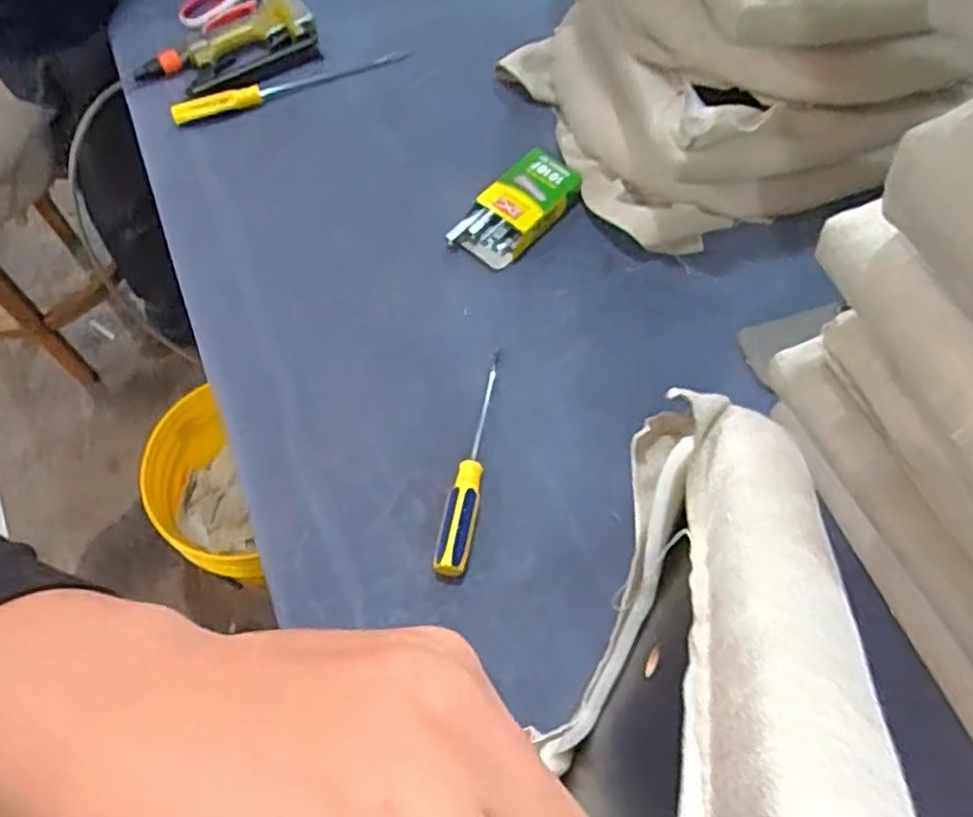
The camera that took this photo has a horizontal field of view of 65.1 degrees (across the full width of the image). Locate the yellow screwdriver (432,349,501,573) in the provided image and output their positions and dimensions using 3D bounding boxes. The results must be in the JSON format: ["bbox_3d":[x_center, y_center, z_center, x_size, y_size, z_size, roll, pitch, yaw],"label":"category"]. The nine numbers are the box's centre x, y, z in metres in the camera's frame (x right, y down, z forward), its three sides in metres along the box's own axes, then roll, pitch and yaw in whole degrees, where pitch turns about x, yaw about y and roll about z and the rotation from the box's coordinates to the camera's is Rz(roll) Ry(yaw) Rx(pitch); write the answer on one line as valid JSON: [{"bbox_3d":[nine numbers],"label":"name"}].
[{"bbox_3d":[-0.012,0.045,0.722,0.030,0.027,0.225,11,64,6],"label":"yellow screwdriver"}]

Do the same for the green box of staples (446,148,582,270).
[{"bbox_3d":[0.036,-0.229,0.871,0.079,0.034,0.158,38,69,18],"label":"green box of staples"}]

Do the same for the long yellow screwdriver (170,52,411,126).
[{"bbox_3d":[-0.251,-0.413,0.983,0.303,0.028,0.024,-18,64,-8],"label":"long yellow screwdriver"}]

